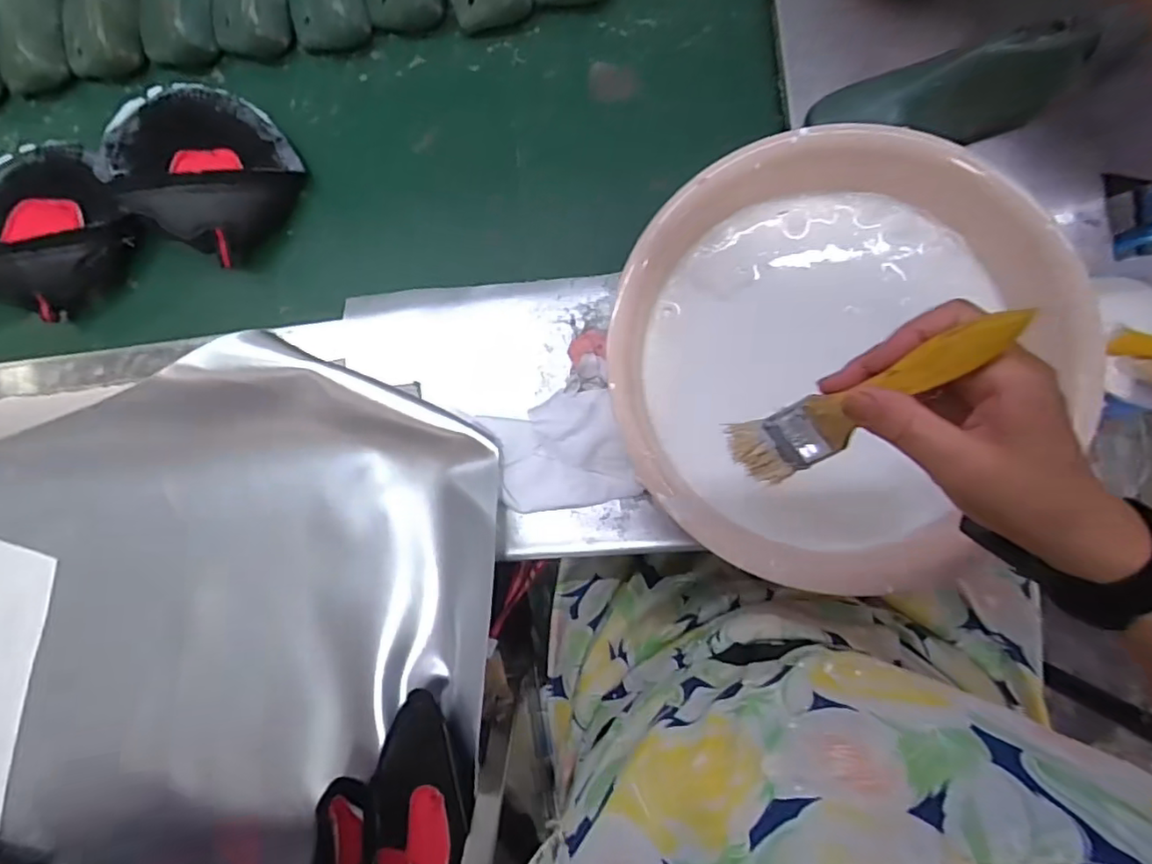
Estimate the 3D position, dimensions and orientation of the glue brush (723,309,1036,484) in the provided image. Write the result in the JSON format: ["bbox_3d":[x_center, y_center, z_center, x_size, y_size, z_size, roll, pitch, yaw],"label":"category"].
[{"bbox_3d":[0.141,-0.014,0.298,0.016,0.151,0.037,-20,79,-40],"label":"glue brush"}]

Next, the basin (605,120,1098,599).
[{"bbox_3d":[0.181,-0.042,0.445,0.289,0.124,0.298,0,87,4],"label":"basin"}]

